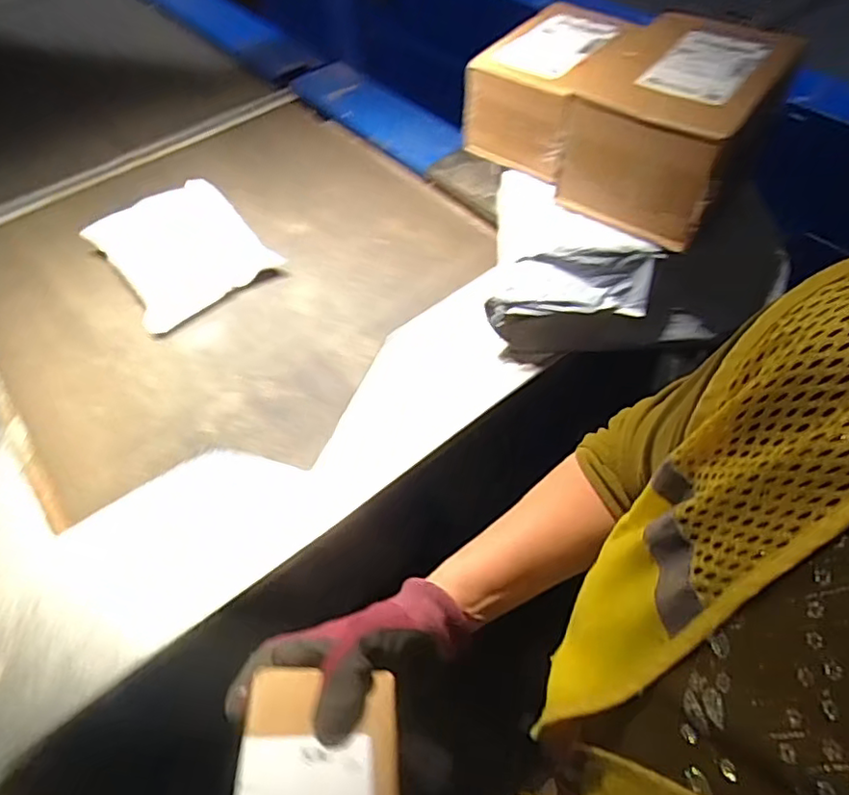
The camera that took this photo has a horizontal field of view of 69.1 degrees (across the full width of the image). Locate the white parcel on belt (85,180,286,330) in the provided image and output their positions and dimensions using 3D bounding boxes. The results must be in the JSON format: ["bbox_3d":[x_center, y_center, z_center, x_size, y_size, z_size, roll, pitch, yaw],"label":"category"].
[{"bbox_3d":[-0.327,-0.202,0.832,0.181,0.040,0.215,-33,58,-20],"label":"white parcel on belt"}]

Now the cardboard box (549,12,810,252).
[{"bbox_3d":[0.233,-0.261,0.587,0.150,0.110,0.206,28,59,23],"label":"cardboard box"}]

